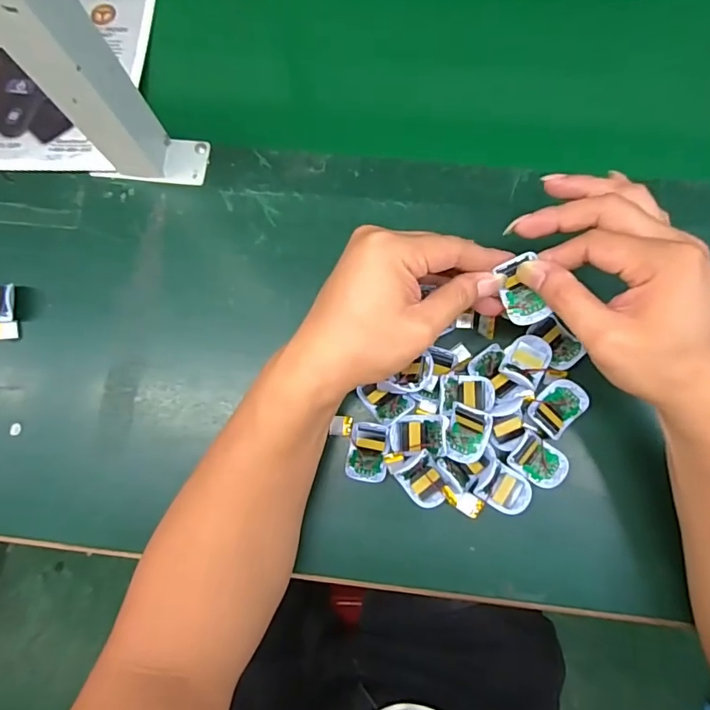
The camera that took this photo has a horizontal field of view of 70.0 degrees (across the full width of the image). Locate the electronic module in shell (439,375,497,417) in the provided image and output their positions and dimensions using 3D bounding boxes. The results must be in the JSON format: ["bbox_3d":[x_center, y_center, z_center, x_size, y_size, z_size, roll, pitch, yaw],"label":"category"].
[{"bbox_3d":[0.083,0.030,0.377,0.038,0.009,0.030,2,81,3],"label":"electronic module in shell"}]

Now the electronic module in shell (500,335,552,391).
[{"bbox_3d":[0.129,0.004,0.376,0.030,0.016,0.040,31,83,7],"label":"electronic module in shell"}]

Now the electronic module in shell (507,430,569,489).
[{"bbox_3d":[0.133,0.076,0.365,0.042,0.014,0.030,39,84,8],"label":"electronic module in shell"}]

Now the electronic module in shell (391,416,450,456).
[{"bbox_3d":[0.048,0.060,0.371,0.041,0.011,0.027,0,81,3],"label":"electronic module in shell"}]

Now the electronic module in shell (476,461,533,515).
[{"bbox_3d":[0.110,0.098,0.368,0.037,0.010,0.029,33,84,7],"label":"electronic module in shell"}]

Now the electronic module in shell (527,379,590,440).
[{"bbox_3d":[0.151,0.038,0.375,0.043,0.008,0.030,-44,81,-5],"label":"electronic module in shell"}]

